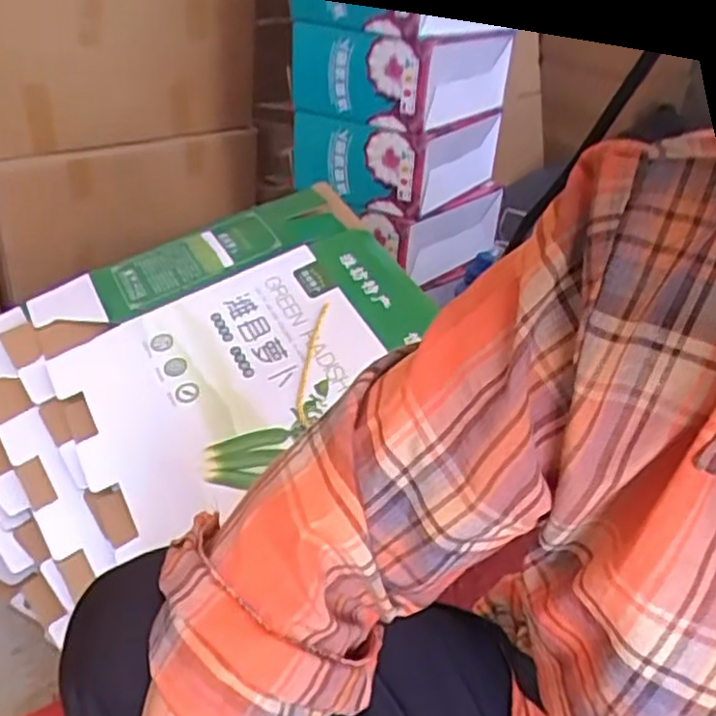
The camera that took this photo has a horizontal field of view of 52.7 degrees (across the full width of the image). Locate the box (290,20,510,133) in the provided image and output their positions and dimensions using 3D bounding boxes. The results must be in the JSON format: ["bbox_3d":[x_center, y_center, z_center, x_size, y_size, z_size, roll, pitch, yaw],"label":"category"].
[{"bbox_3d":[0.085,-0.501,1.249,0.238,0.135,0.340,21,35,23],"label":"box"}]

